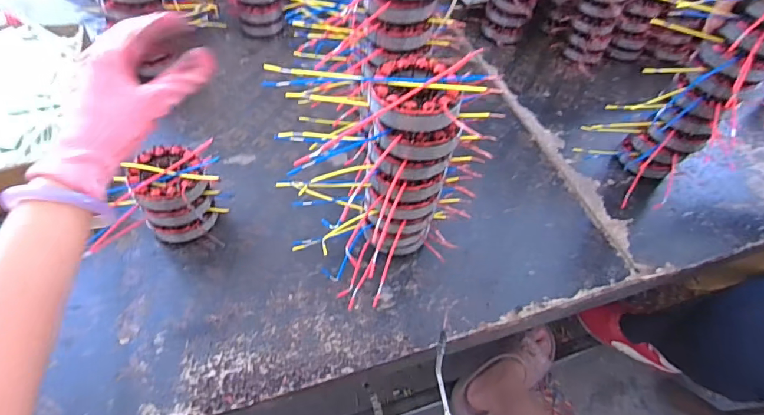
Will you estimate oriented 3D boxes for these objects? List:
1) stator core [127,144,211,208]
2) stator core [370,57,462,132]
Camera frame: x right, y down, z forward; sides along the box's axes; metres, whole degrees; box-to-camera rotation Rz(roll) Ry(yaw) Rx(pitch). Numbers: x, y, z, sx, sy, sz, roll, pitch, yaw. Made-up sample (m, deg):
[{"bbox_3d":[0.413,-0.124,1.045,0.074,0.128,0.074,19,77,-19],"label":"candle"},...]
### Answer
[{"bbox_3d":[-0.258,-0.037,0.542,0.081,0.025,0.089,-22,58,-19],"label":"stator core"},{"bbox_3d":[0.032,-0.110,0.422,0.081,0.028,0.080,5,53,-1],"label":"stator core"}]

